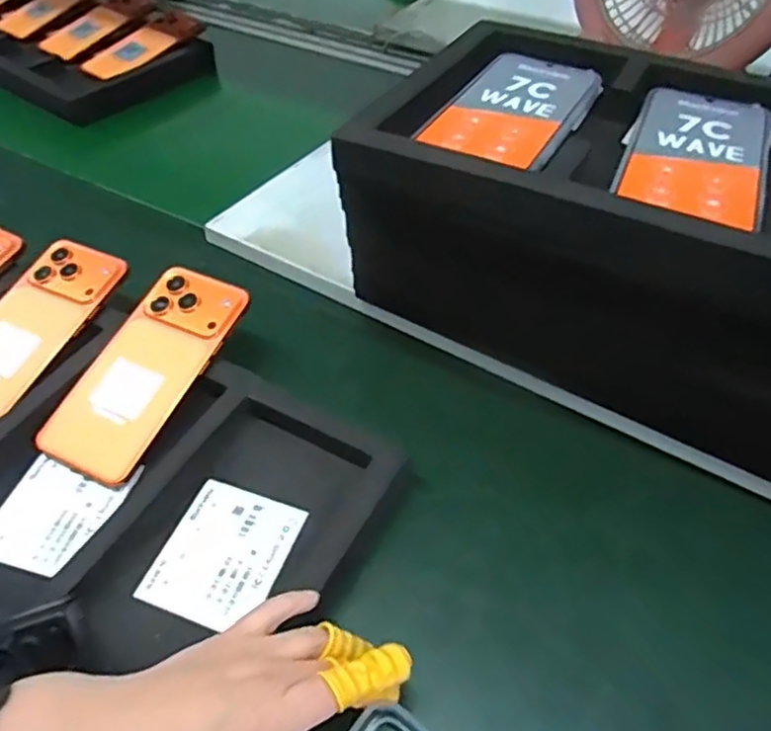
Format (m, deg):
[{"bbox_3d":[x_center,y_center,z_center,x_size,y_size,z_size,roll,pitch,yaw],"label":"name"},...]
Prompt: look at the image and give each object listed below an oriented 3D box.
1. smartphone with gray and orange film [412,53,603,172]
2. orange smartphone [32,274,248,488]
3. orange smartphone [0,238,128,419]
[{"bbox_3d":[0.087,-0.171,0.428,0.080,0.007,0.146,22,50,19],"label":"smartphone with gray and orange film"},{"bbox_3d":[-0.167,0.001,0.458,0.078,0.007,0.162,23,67,18],"label":"orange smartphone"},{"bbox_3d":[-0.268,-0.027,0.488,0.079,0.009,0.164,23,64,18],"label":"orange smartphone"}]

